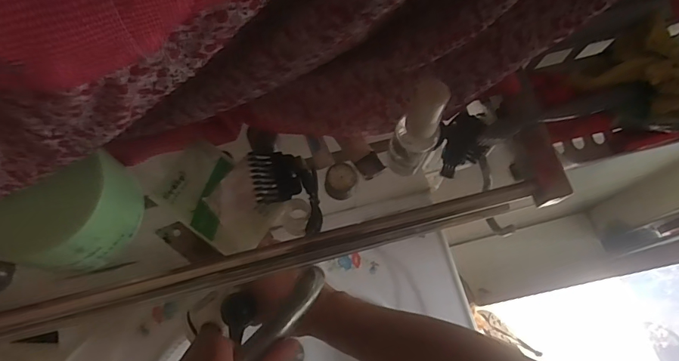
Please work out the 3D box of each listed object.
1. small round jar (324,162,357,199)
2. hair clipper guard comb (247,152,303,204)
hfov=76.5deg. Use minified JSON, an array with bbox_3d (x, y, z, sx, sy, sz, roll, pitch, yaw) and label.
[{"bbox_3d":[0.001,-0.001,0.314,0.022,0.010,0.026,20,70,6],"label":"small round jar"},{"bbox_3d":[-0.046,-0.005,0.320,0.037,0.011,0.039,-11,70,-6],"label":"hair clipper guard comb"}]

